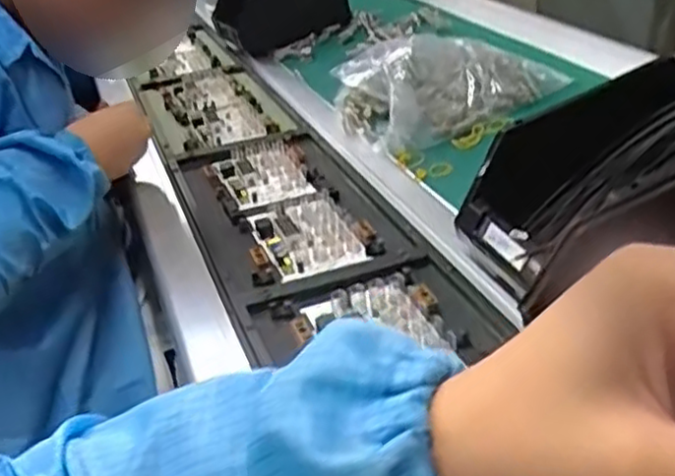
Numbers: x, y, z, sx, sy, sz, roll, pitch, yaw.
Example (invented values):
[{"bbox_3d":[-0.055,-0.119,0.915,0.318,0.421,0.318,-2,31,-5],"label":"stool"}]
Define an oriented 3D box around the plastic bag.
[{"bbox_3d":[0.147,-0.203,0.919,0.284,0.089,0.199,-9,32,-5],"label":"plastic bag"}]

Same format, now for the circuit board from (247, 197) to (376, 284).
[{"bbox_3d":[-0.033,-0.006,0.715,0.083,0.015,0.141,-16,33,-15],"label":"circuit board"}]

